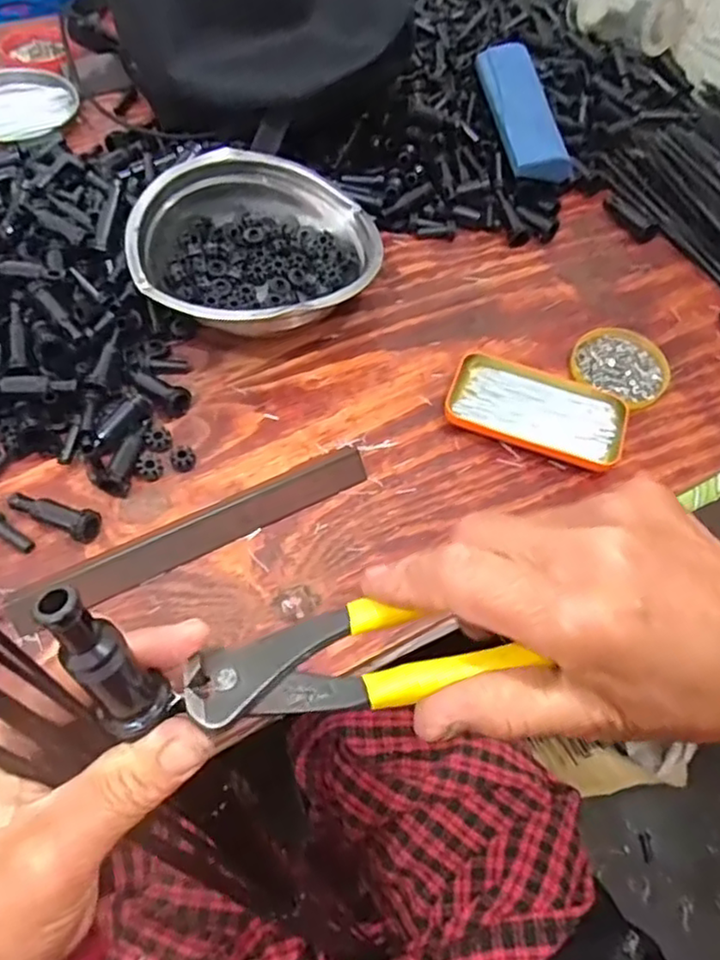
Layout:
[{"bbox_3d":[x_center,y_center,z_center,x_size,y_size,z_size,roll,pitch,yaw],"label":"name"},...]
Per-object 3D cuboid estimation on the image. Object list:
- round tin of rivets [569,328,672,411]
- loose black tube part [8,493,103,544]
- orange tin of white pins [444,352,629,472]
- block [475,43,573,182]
[{"bbox_3d":[0.230,-0.100,0.593,0.083,0.014,0.078,2,58,-3],"label":"round tin of rivets"},{"bbox_3d":[-0.217,0.020,0.475,0.067,0.026,0.025,26,60,12],"label":"loose black tube part"},{"bbox_3d":[0.146,-0.059,0.553,0.140,0.019,0.082,19,59,8],"label":"orange tin of white pins"},{"bbox_3d":[0.167,-0.383,0.688,0.059,0.023,0.166,-10,72,-10],"label":"block"}]

